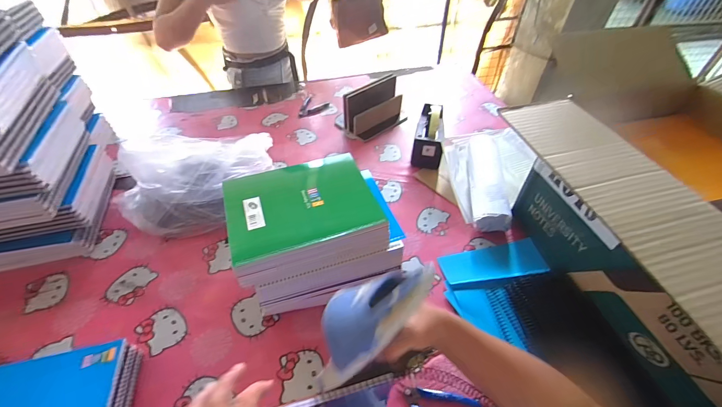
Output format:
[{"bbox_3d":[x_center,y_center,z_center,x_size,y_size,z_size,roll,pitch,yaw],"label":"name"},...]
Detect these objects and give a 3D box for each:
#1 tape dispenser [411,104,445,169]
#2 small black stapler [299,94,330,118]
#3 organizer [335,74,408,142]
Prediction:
[{"bbox_3d":[0.190,-0.199,0.890,0.079,0.133,0.188,9,46,9],"label":"tape dispenser"},{"bbox_3d":[-0.151,-0.333,1.079,0.085,0.021,0.141,3,46,3],"label":"small black stapler"},{"bbox_3d":[0.048,-0.299,0.976,0.090,0.123,0.227,35,55,29],"label":"organizer"}]

